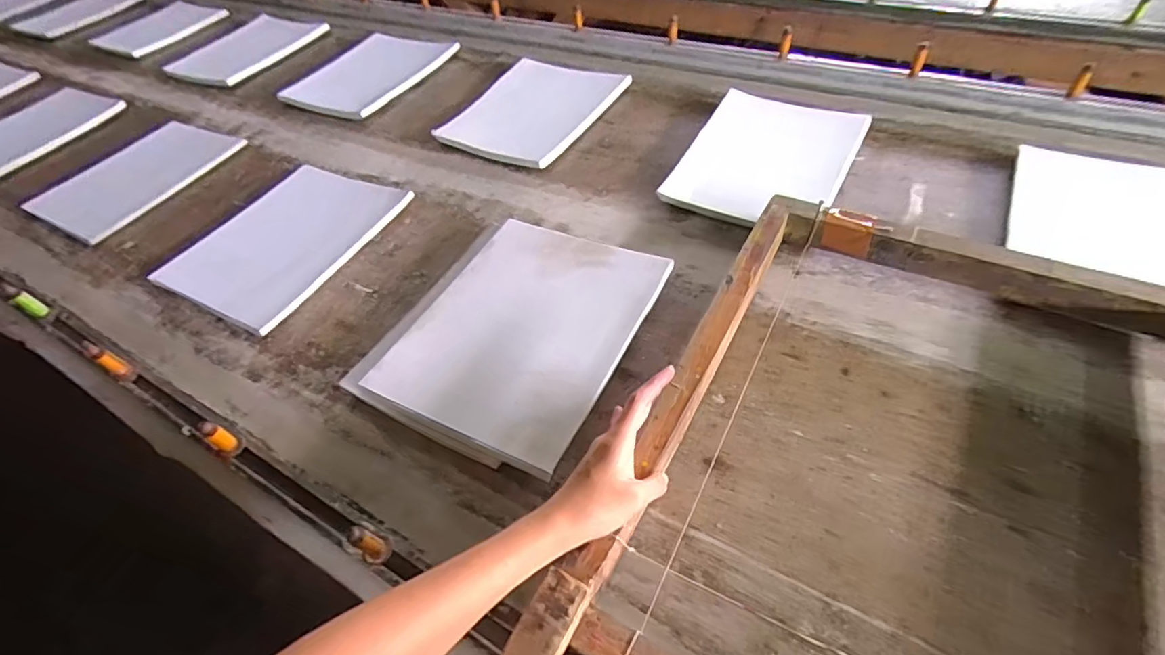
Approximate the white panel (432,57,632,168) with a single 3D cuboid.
[{"bbox_3d":[-0.084,-0.355,0.873,0.223,0.029,0.262,21,56,23],"label":"white panel"}]

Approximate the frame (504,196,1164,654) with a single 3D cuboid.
[{"bbox_3d":[0.257,0.105,0.416,0.393,0.051,0.533,22,54,24],"label":"frame"}]

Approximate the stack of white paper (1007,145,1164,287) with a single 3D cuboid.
[{"bbox_3d":[0.581,-0.106,0.577,0.199,0.011,0.267,19,55,25],"label":"stack of white paper"}]

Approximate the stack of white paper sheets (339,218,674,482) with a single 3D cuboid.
[{"bbox_3d":[-0.069,-0.001,0.565,0.241,0.016,0.277,20,57,24],"label":"stack of white paper sheets"}]

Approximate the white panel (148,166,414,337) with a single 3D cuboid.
[{"bbox_3d":[-0.409,-0.123,0.736,0.236,0.020,0.270,20,56,22],"label":"white panel"}]

